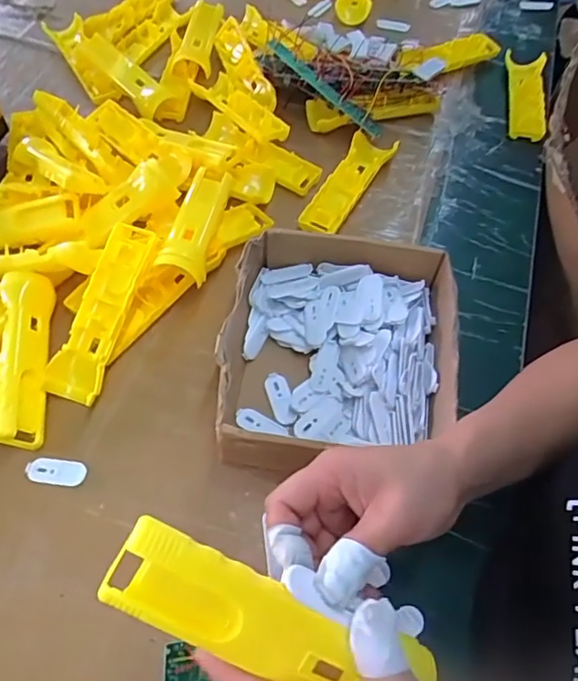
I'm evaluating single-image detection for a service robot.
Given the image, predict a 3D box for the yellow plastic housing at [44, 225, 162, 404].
[{"bbox_3d":[-0.164,-0.025,0.494,0.049,0.025,0.165,19,83,14],"label":"yellow plastic housing"}]

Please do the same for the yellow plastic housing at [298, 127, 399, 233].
[{"bbox_3d":[0.065,-0.177,0.617,0.046,0.015,0.154,35,68,2],"label":"yellow plastic housing"}]

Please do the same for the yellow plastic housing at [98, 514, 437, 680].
[{"bbox_3d":[-0.008,0.135,0.257,0.156,0.021,0.038,29,55,-6],"label":"yellow plastic housing"}]

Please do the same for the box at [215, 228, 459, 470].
[{"bbox_3d":[0.041,0.003,0.472,0.191,0.064,0.206,5,57,3],"label":"box"}]

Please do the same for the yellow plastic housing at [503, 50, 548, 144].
[{"bbox_3d":[0.311,-0.324,0.717,0.047,0.013,0.153,6,70,5],"label":"yellow plastic housing"}]

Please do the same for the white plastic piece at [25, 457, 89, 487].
[{"bbox_3d":[-0.193,0.108,0.453,0.051,0.005,0.020,6,57,4],"label":"white plastic piece"}]

